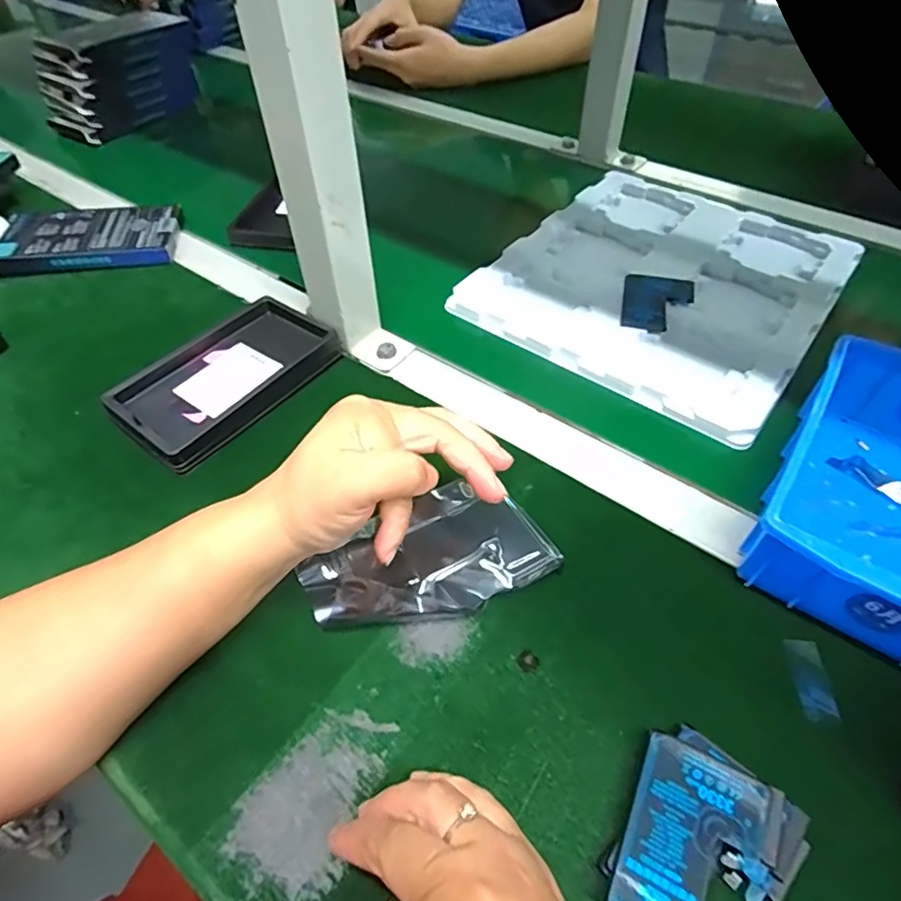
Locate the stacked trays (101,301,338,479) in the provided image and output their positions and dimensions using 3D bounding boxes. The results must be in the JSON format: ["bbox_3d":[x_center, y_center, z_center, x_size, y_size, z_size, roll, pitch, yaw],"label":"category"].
[{"bbox_3d":[-0.167,-0.057,0.433,0.106,0.025,0.166,33,59,25],"label":"stacked trays"}]

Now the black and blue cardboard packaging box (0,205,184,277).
[{"bbox_3d":[-0.376,-0.218,0.570,0.176,0.027,0.093,-7,51,-4],"label":"black and blue cardboard packaging box"}]

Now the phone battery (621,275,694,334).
[{"bbox_3d":[0.182,-0.129,0.490,0.058,0.009,0.078,12,52,10],"label":"phone battery"}]

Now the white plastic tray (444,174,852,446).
[{"bbox_3d":[0.201,-0.166,0.525,0.272,0.013,0.318,31,58,24],"label":"white plastic tray"}]

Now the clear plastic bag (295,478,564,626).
[{"bbox_3d":[-0.013,0.066,0.338,0.142,0.012,0.083,-25,55,-18],"label":"clear plastic bag"}]

